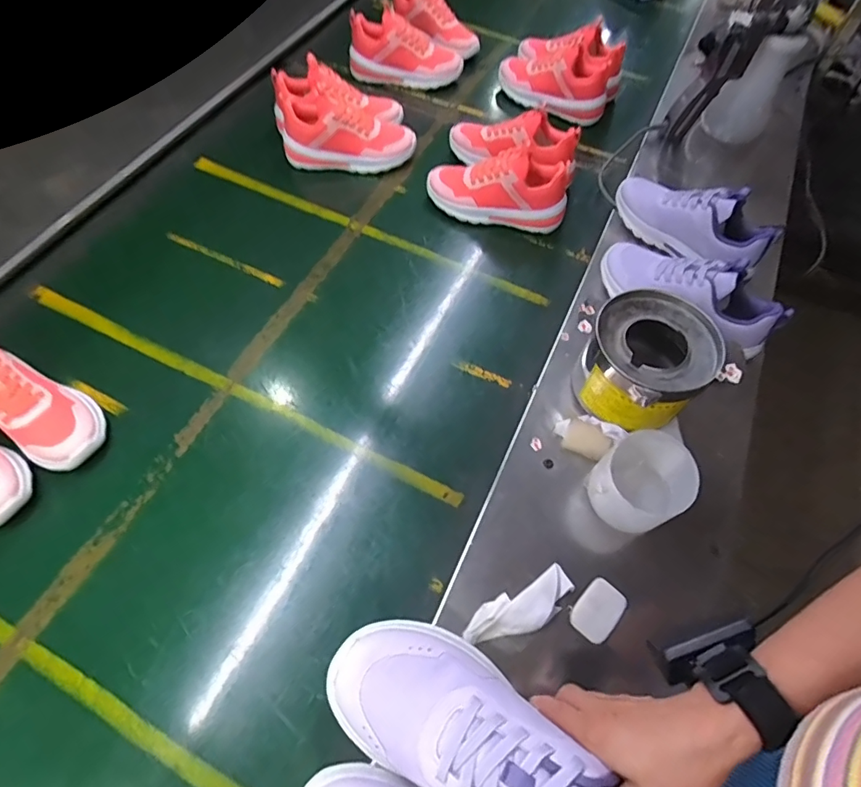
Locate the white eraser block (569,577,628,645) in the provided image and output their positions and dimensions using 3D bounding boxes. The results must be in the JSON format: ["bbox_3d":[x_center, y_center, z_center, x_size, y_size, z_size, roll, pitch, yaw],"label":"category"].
[{"bbox_3d":[0.176,0.227,0.514,0.042,0.012,0.058,40,67,18],"label":"white eraser block"}]

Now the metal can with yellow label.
[{"bbox_3d":[0.257,-0.036,0.601,0.145,0.112,0.137,1,62,-2],"label":"metal can with yellow label"}]

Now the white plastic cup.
[{"bbox_3d":[0.227,0.098,0.537,0.089,0.086,0.082,1,61,-2],"label":"white plastic cup"}]

